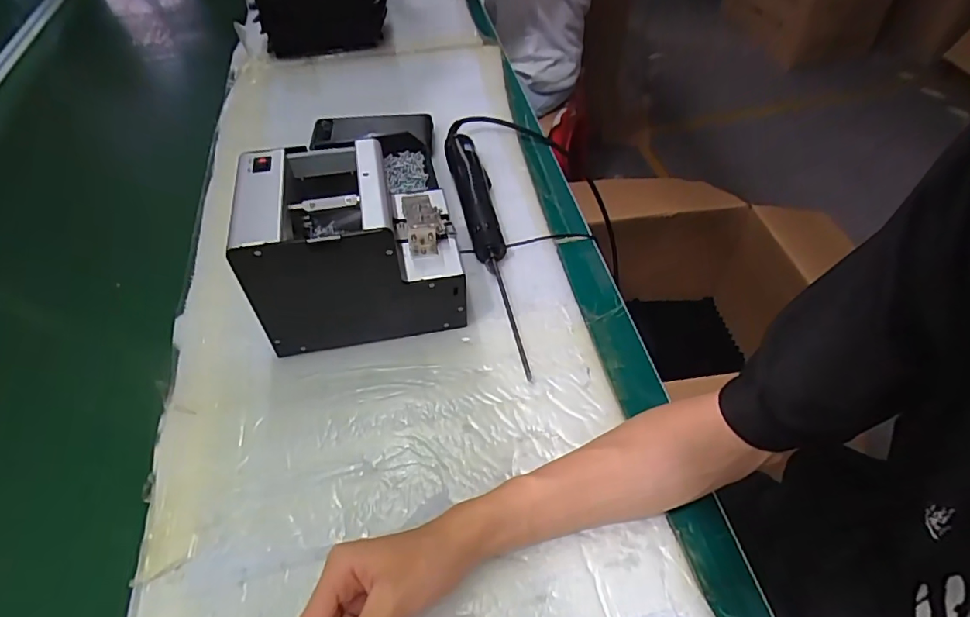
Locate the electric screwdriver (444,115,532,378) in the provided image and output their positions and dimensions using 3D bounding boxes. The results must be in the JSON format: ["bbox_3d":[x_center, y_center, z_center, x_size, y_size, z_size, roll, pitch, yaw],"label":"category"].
[{"bbox_3d":[-0.001,-0.086,0.571,0.033,0.043,0.338,-10,51,-8],"label":"electric screwdriver"}]

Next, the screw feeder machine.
[{"bbox_3d":[-0.115,-0.055,0.488,0.175,0.139,0.122,-9,51,-6],"label":"screw feeder machine"}]

